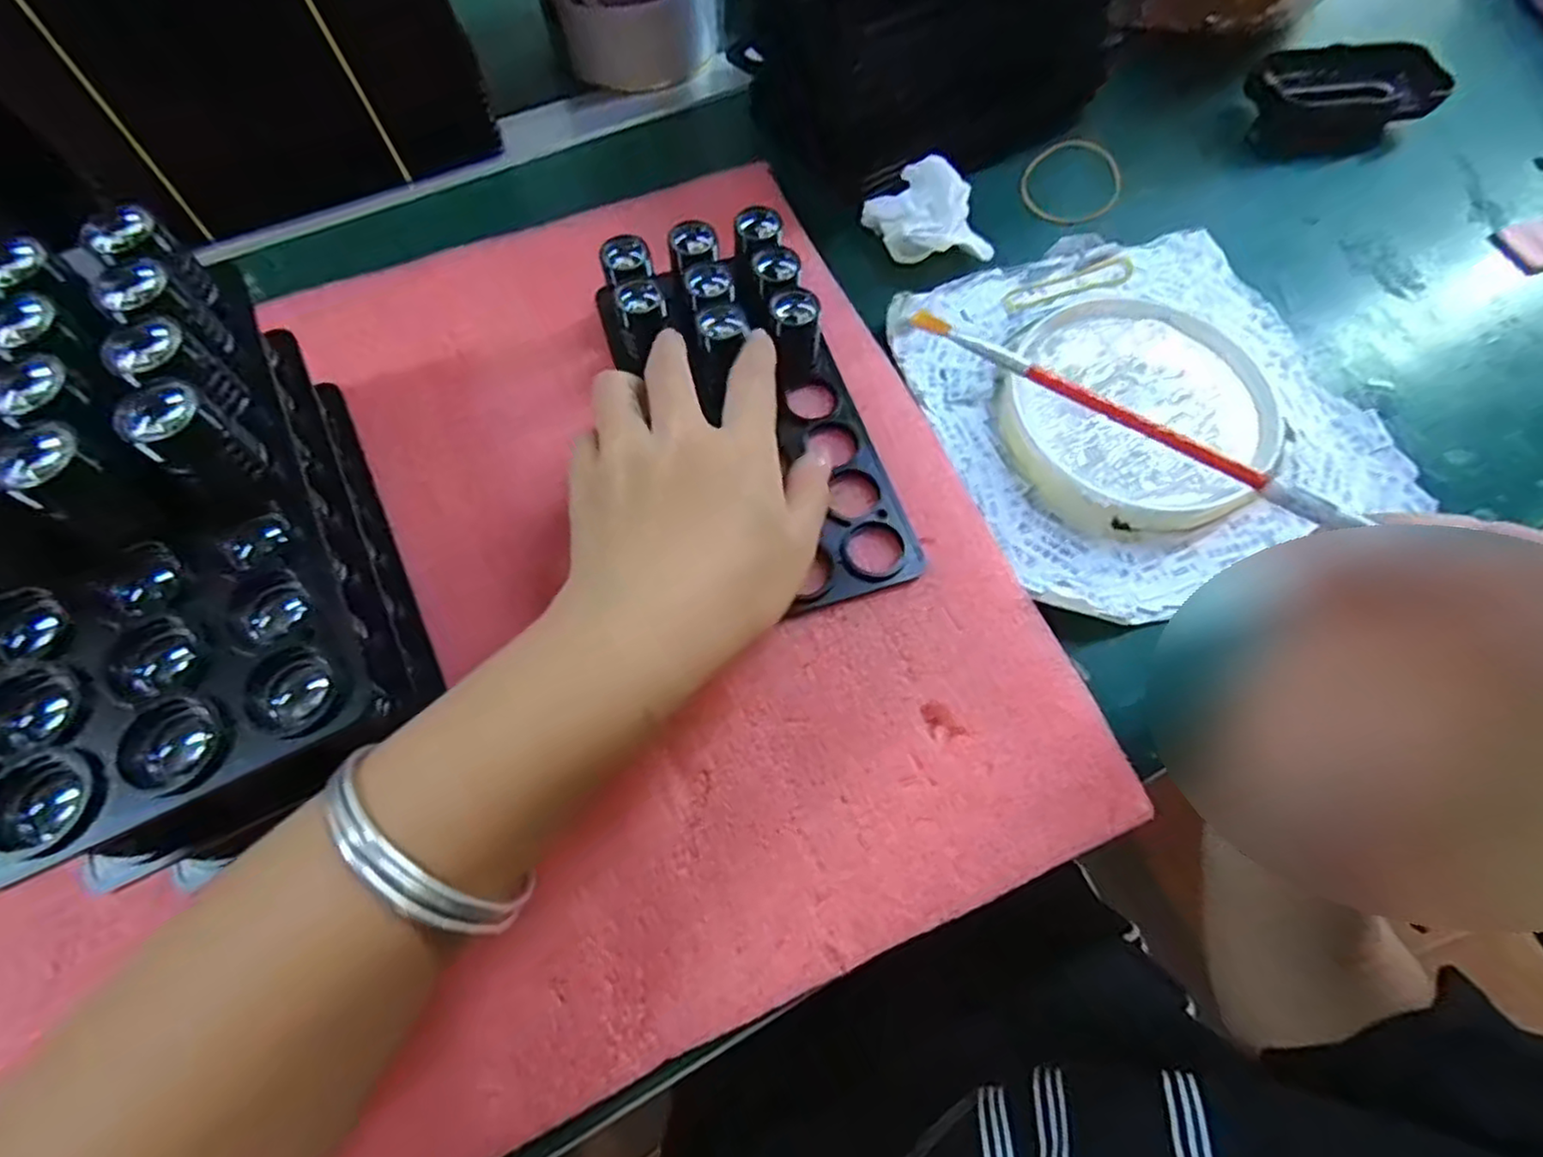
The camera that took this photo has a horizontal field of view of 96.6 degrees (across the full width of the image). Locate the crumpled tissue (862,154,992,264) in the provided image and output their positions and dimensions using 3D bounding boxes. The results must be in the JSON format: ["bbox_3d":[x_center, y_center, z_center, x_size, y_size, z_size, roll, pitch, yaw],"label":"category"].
[{"bbox_3d":[0.084,-0.192,0.363,0.066,0.034,0.043,7,66,1],"label":"crumpled tissue"}]

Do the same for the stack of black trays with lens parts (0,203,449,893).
[{"bbox_3d":[-0.193,-0.005,0.226,0.096,0.104,0.189,-26,70,-13],"label":"stack of black trays with lens parts"}]

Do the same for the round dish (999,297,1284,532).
[{"bbox_3d":[0.169,-0.079,0.321,0.119,0.013,0.119,1,66,-2],"label":"round dish"}]

